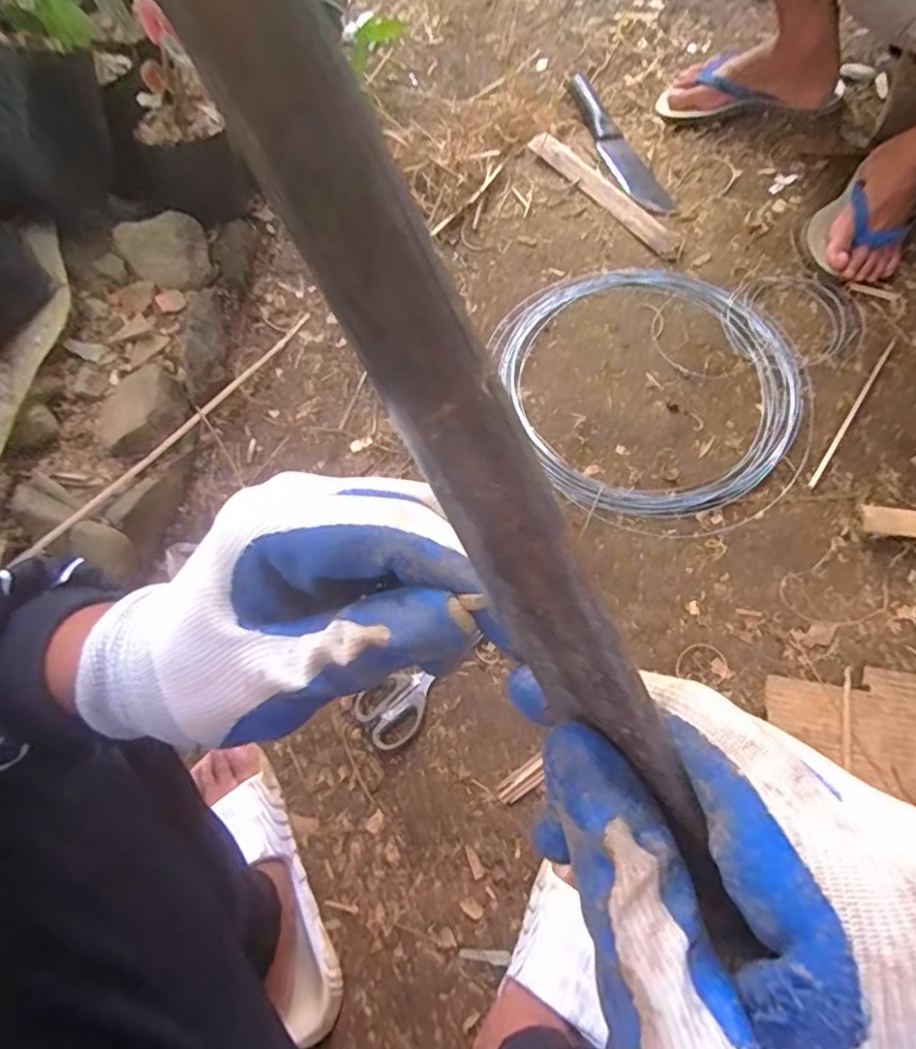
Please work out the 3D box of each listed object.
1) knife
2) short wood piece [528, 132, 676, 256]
[{"bbox_3d":[0.244,-0.604,0.951,0.062,0.018,0.326,-19,70,-5],"label":"knife"},{"bbox_3d":[0.220,-0.507,0.913,0.043,0.013,0.303,-34,72,-10],"label":"short wood piece"}]

